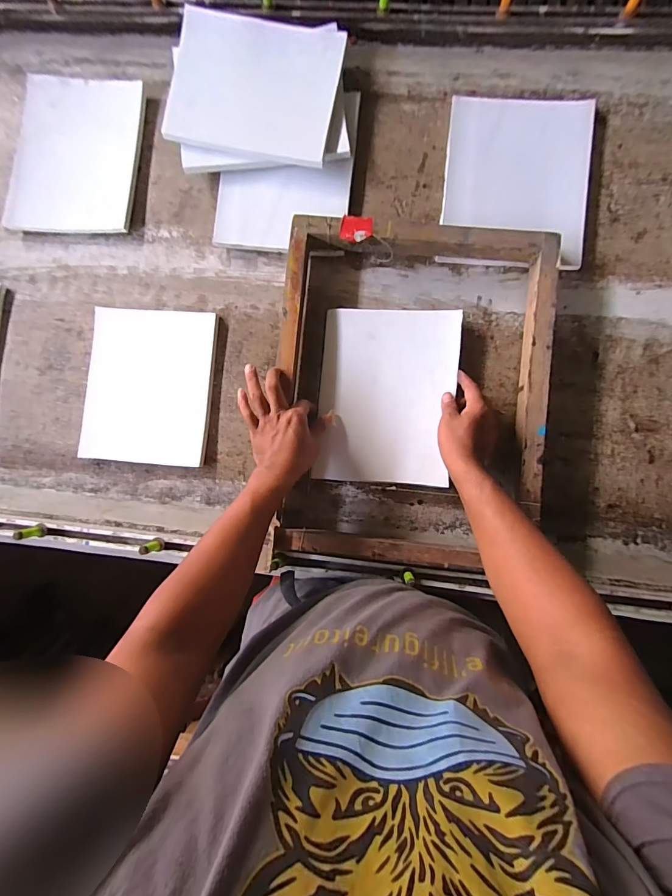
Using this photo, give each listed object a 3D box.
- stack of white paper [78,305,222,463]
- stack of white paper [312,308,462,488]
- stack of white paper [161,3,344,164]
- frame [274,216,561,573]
[{"bbox_3d":[-0.308,-0.103,0.651,0.208,0.014,0.253,5,87,4],"label":"stack of white paper"},{"bbox_3d":[0.077,-0.080,0.609,0.203,0.015,0.264,4,91,9],"label":"stack of white paper"},{"bbox_3d":[-0.130,-0.577,0.630,0.261,0.013,0.207,10,93,2],"label":"stack of white paper"},{"bbox_3d":[0.108,-0.085,0.592,0.393,0.069,0.500,5,90,3],"label":"frame"}]

